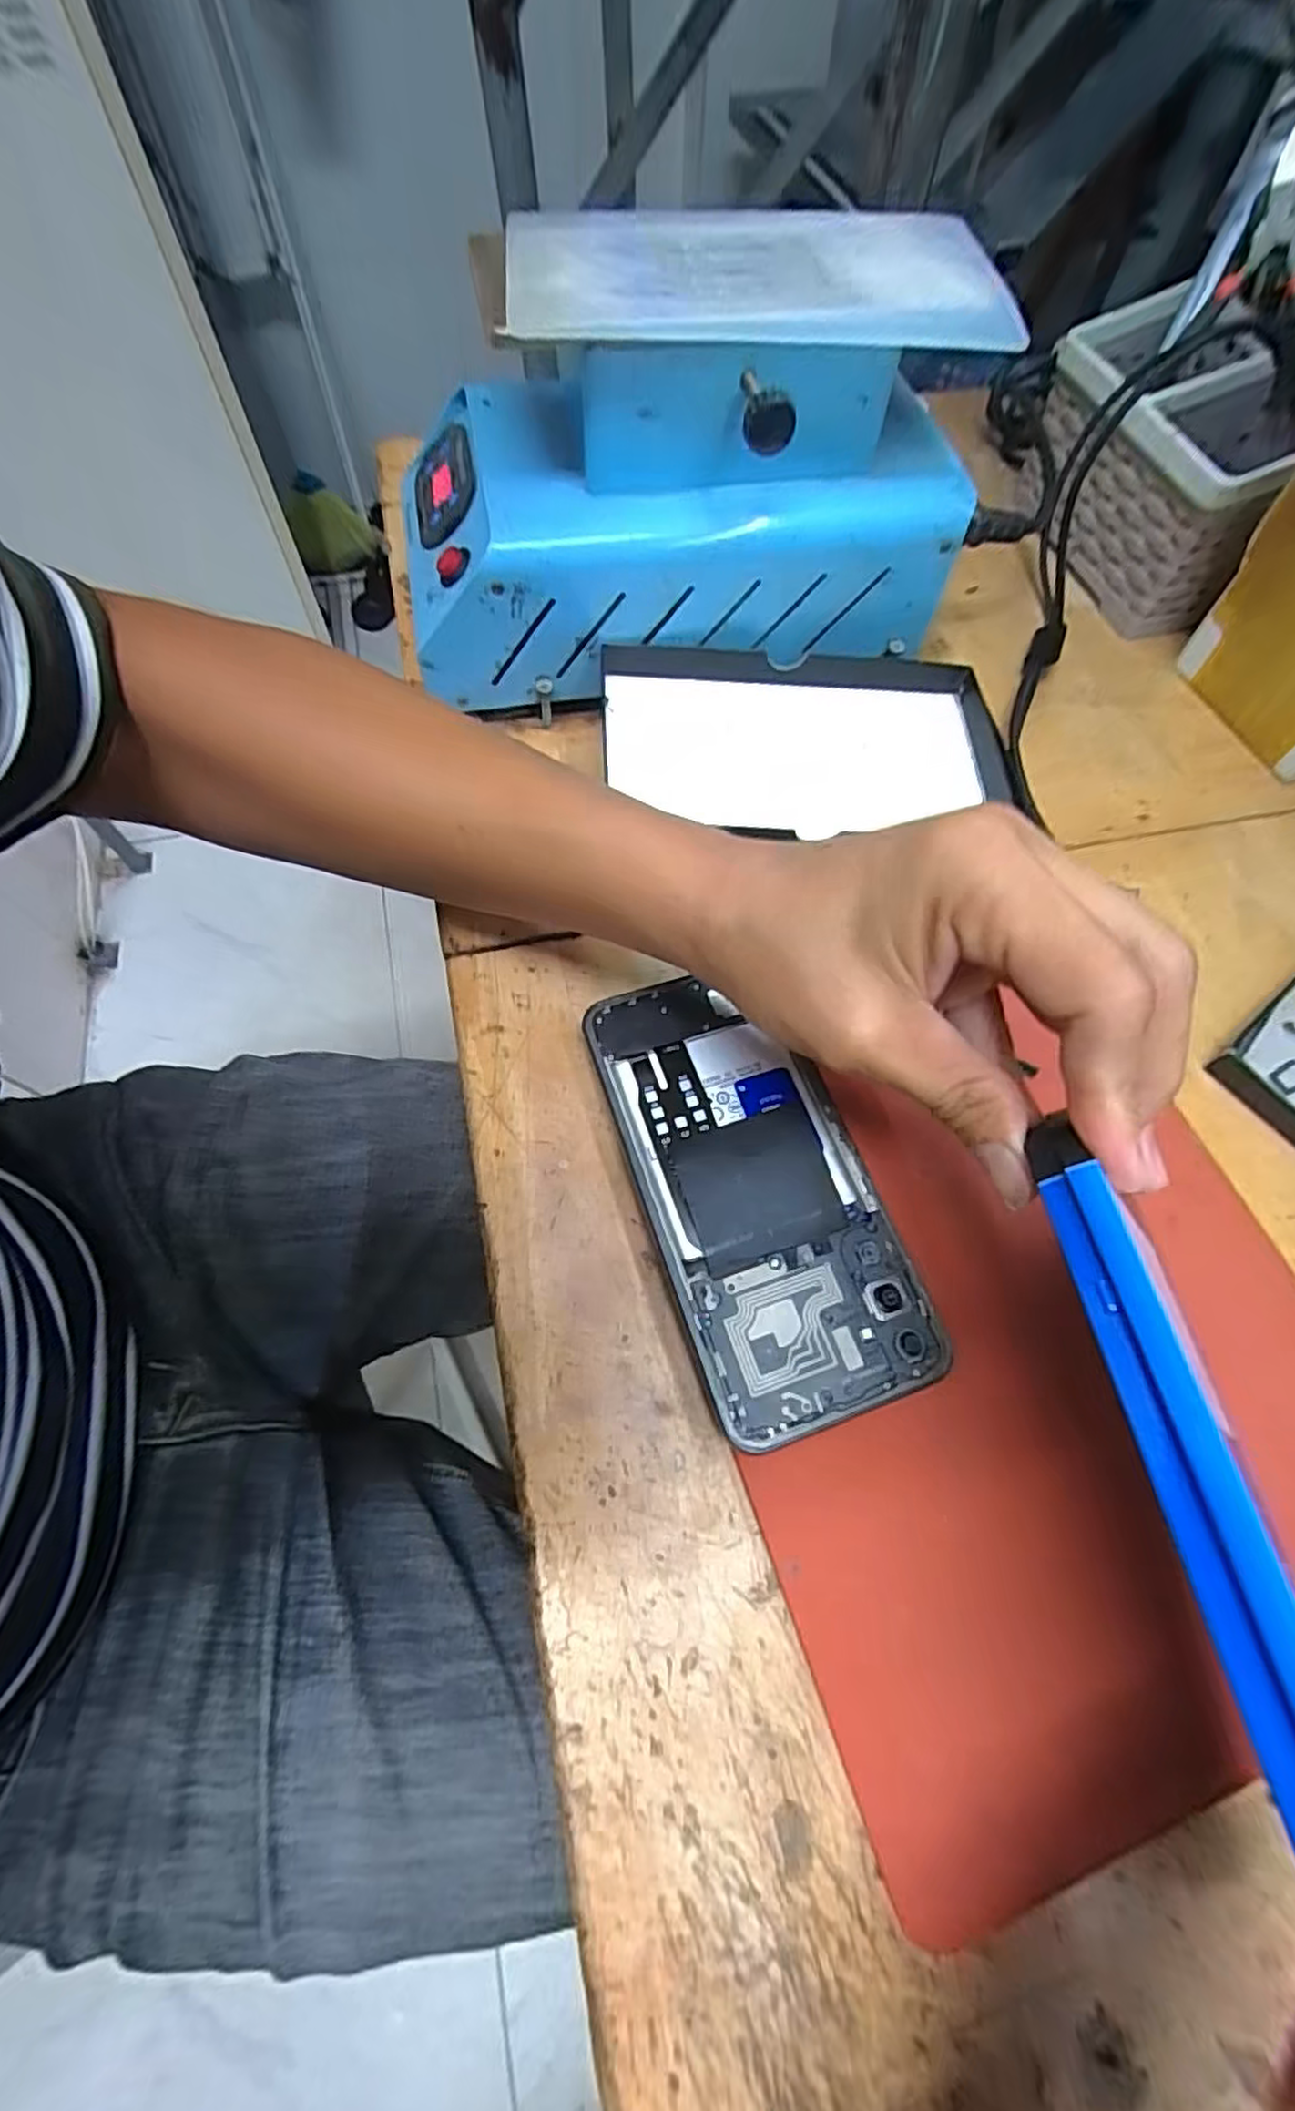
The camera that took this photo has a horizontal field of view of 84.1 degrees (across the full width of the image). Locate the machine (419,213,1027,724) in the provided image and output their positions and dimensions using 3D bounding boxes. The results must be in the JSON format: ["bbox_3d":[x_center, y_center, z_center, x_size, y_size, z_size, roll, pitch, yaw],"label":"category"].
[{"bbox_3d":[0.005,-0.266,0.330,0.242,0.140,0.144,-12,65,-6],"label":"machine"}]

